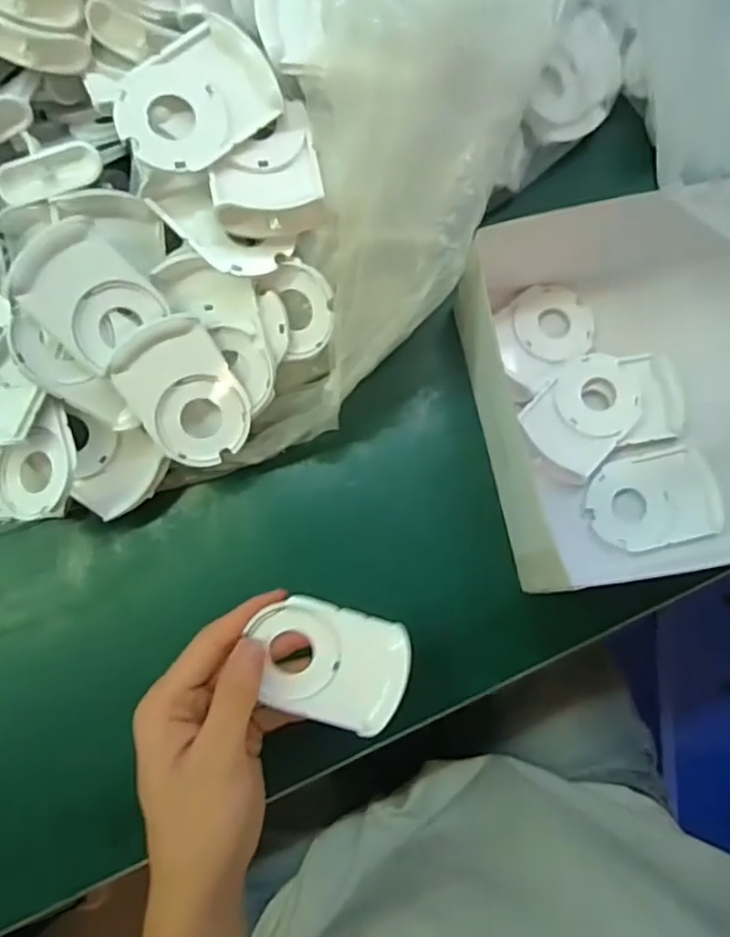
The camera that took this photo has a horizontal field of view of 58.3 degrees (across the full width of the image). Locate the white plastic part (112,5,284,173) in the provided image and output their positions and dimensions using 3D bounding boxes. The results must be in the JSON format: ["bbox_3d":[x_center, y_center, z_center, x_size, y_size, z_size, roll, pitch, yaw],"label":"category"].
[{"bbox_3d":[-0.091,-0.190,0.329,0.078,0.016,0.070,-40,81,-7],"label":"white plastic part"}]

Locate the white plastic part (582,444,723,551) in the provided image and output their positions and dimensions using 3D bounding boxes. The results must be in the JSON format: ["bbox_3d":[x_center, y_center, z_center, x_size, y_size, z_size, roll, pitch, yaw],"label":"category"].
[{"bbox_3d":[0.181,0.019,0.411,0.081,0.006,0.057,-12,79,-2],"label":"white plastic part"}]

